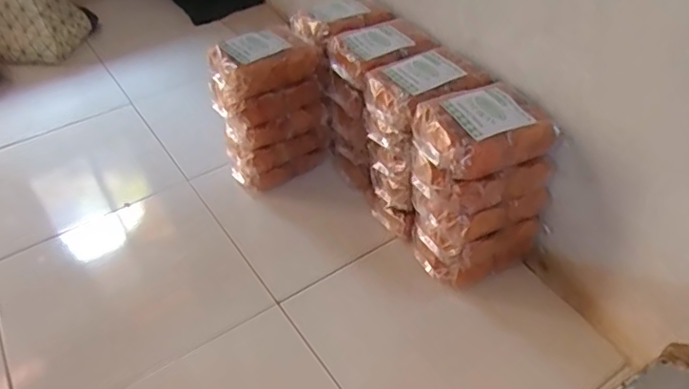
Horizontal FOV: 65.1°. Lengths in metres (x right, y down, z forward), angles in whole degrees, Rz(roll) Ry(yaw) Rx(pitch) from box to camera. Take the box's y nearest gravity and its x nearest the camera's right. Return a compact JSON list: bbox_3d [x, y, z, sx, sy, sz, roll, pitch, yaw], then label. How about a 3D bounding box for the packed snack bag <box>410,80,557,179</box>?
[{"bbox_3d":[0.194,-0.094,0.771,0.174,0.060,0.126,-20,43,-17],"label":"packed snack bag"}]

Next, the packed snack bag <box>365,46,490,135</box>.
[{"bbox_3d":[0.123,-0.168,0.863,0.160,0.076,0.149,-24,45,-21],"label":"packed snack bag"}]

